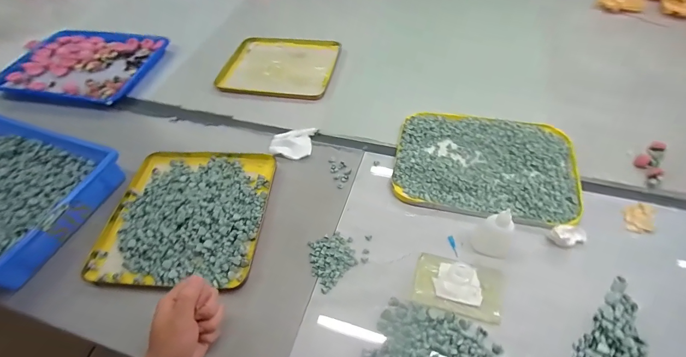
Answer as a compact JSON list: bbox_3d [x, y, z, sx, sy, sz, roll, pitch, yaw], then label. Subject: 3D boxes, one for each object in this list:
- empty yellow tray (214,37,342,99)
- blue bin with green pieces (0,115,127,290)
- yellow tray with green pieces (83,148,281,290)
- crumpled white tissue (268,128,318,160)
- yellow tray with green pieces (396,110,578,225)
[{"bbox_3d":[-0.140,-0.264,0.786,0.251,0.021,0.235,6,52,10],"label":"empty yellow tray"},{"bbox_3d":[-0.613,0.013,0.583,0.445,0.056,0.252,16,55,18],"label":"blue bin with green pieces"},{"bbox_3d":[-0.244,0.045,0.538,0.246,0.021,0.245,1,51,7],"label":"yellow tray with green pieces"},{"bbox_3d":[-0.093,-0.065,0.618,0.076,0.012,0.080,1,51,7],"label":"crumpled white tissue"},{"bbox_3d":[0.227,-0.027,0.555,0.271,0.020,0.202,10,53,13],"label":"yellow tray with green pieces"}]

